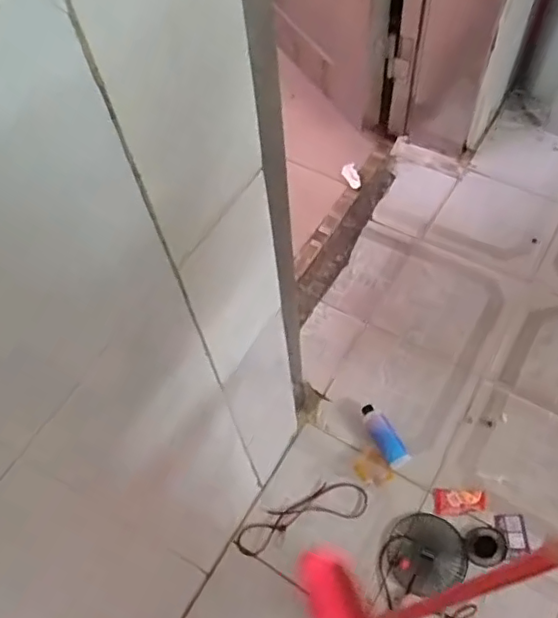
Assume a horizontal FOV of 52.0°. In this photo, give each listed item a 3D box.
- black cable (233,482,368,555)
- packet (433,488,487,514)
[{"bbox_3d":[0.044,0.427,1.184,0.284,0.007,0.079,-18,61,-7],"label":"black cable"},{"bbox_3d":[0.374,0.397,1.180,0.107,0.004,0.050,1,60,4],"label":"packet"}]

